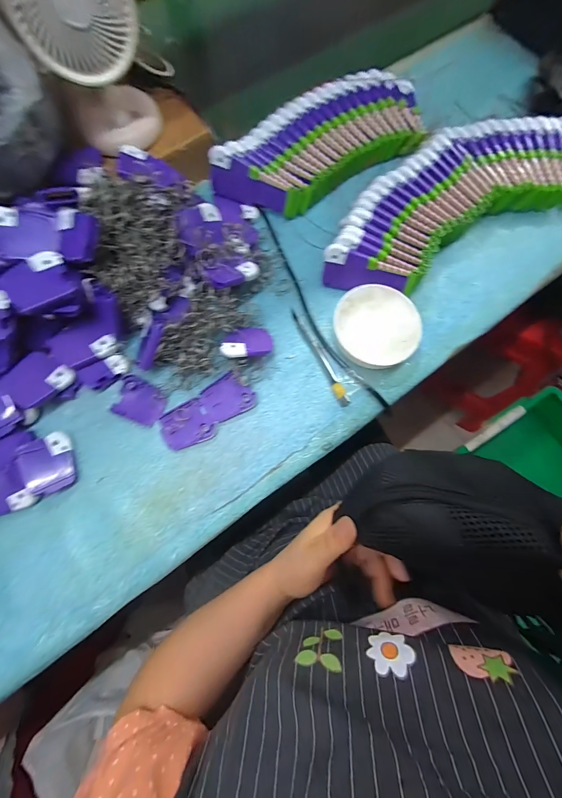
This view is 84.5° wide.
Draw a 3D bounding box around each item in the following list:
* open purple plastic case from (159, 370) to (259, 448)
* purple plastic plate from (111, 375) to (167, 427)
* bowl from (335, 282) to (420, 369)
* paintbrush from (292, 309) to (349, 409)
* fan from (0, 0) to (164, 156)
[{"bbox_3d":[-0.089,0.015,0.375,0.114,0.009,0.052,-35,79,-8],"label":"open purple plastic case"},{"bbox_3d":[-0.171,0.002,0.375,0.060,0.005,0.048,22,77,5],"label":"purple plastic plate"},{"bbox_3d":[0.119,-0.091,0.394,0.097,0.030,0.107,-13,76,-4],"label":"bowl"},{"bbox_3d":[0.049,-0.053,0.393,0.013,0.010,0.139,-26,78,-7],"label":"paintbrush"},{"bbox_3d":[-0.194,-0.364,0.313,0.102,0.166,0.084,-21,77,-6],"label":"fan"}]

